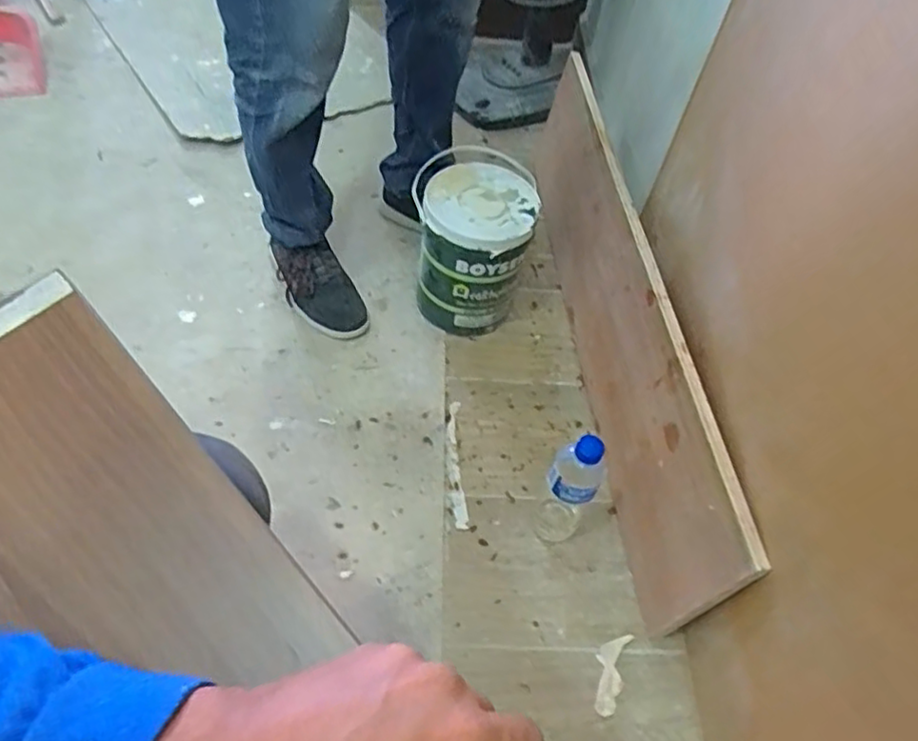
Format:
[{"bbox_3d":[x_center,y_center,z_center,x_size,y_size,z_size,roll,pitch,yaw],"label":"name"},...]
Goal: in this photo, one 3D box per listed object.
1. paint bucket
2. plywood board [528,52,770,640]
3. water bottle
[{"bbox_3d":[0.021,-0.188,1.052,0.169,0.222,0.164,3,53,-4],"label":"paint bucket"},{"bbox_3d":[0.225,-0.109,1.004,0.024,0.256,0.920,3,55,-13],"label":"plywood board"},{"bbox_3d":[0.137,0.151,0.829,0.063,0.207,0.059,29,56,16],"label":"water bottle"}]

